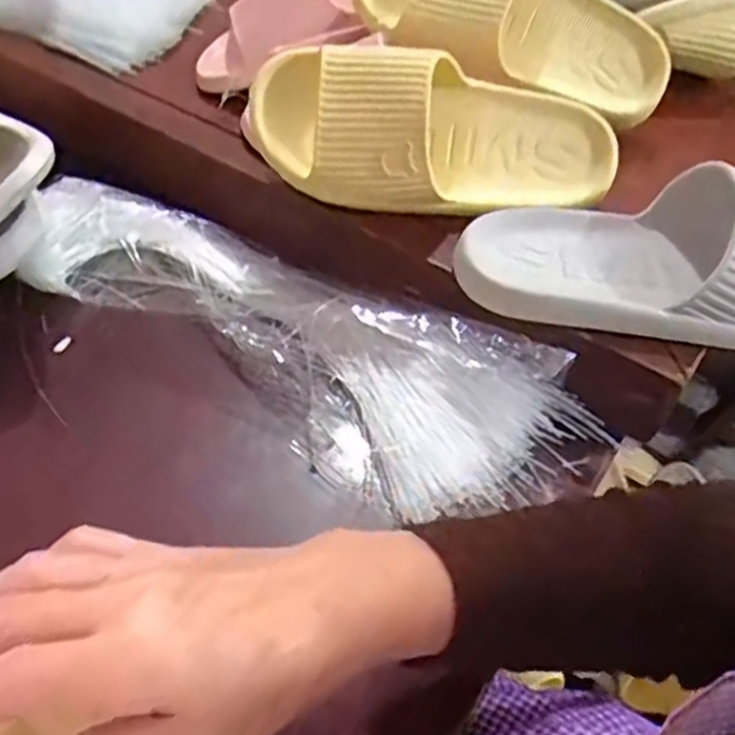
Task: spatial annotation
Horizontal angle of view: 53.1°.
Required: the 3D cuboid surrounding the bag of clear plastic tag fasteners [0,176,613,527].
[{"bbox_3d":[-0.058,-0.031,0.497,0.426,0.072,0.123,29,52,19],"label":"bag of clear plastic tag fasteners"}]

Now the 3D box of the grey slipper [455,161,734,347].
[{"bbox_3d":[0.196,-0.079,0.460,0.264,0.075,0.107,8,48,1],"label":"grey slipper"}]

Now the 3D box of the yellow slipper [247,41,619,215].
[{"bbox_3d":[0.048,-0.148,0.490,0.250,0.105,0.073,13,25,-10],"label":"yellow slipper"}]

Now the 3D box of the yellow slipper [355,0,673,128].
[{"bbox_3d":[0.112,-0.255,0.548,0.246,0.084,0.092,19,48,-8],"label":"yellow slipper"}]

